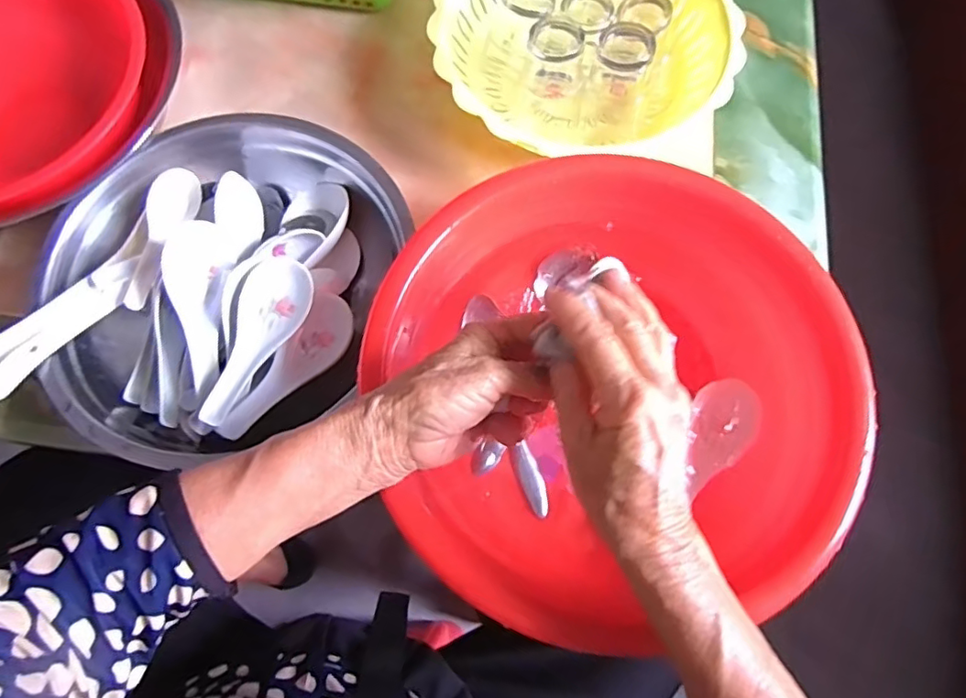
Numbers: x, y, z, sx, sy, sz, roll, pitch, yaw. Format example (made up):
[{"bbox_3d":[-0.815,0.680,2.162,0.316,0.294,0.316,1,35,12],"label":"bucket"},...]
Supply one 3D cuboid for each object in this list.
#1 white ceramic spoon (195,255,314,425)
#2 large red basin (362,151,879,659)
[{"bbox_3d":[-0.154,-0.005,0.388,0.043,0.031,0.127,14,59,4],"label":"white ceramic spoon"},{"bbox_3d":[0.081,0.021,0.385,0.290,0.083,0.288,0,73,0],"label":"large red basin"}]

